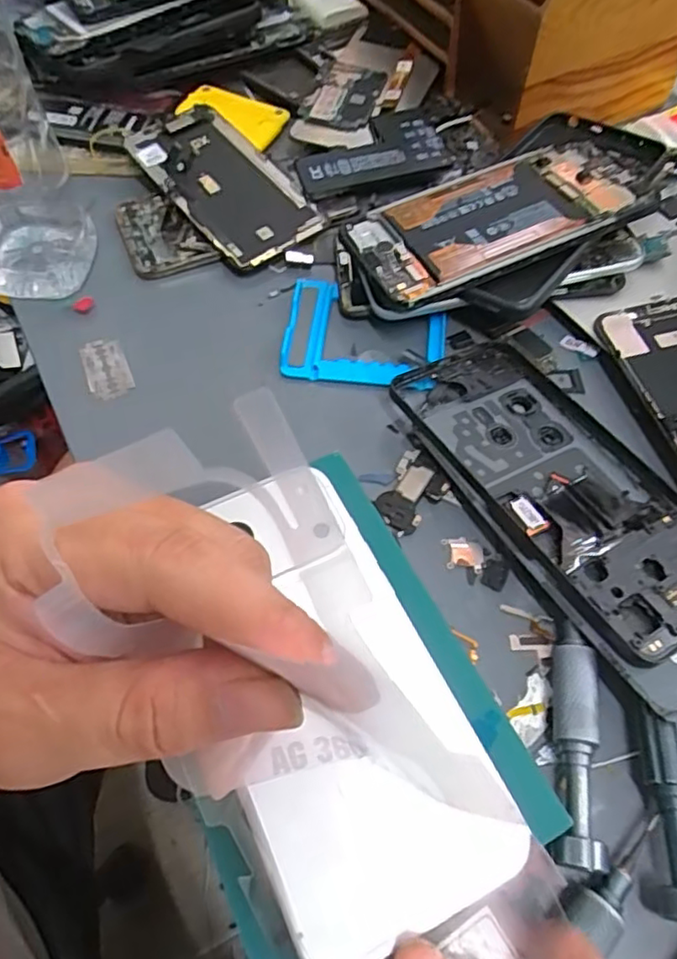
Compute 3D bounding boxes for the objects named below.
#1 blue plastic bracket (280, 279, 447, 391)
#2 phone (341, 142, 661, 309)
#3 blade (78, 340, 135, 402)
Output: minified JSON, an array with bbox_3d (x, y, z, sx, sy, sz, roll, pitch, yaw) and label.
[{"bbox_3d":[0.014,-0.077,0.333,0.084,0.013,0.069,9,60,7],"label":"blue plastic bracket"},{"bbox_3d":[0.091,-0.143,0.333,0.170,0.007,0.072,-24,61,-8],"label":"phone"},{"bbox_3d":[-0.122,-0.058,0.327,0.022,0.004,0.040,-21,61,-13],"label":"blade"}]

